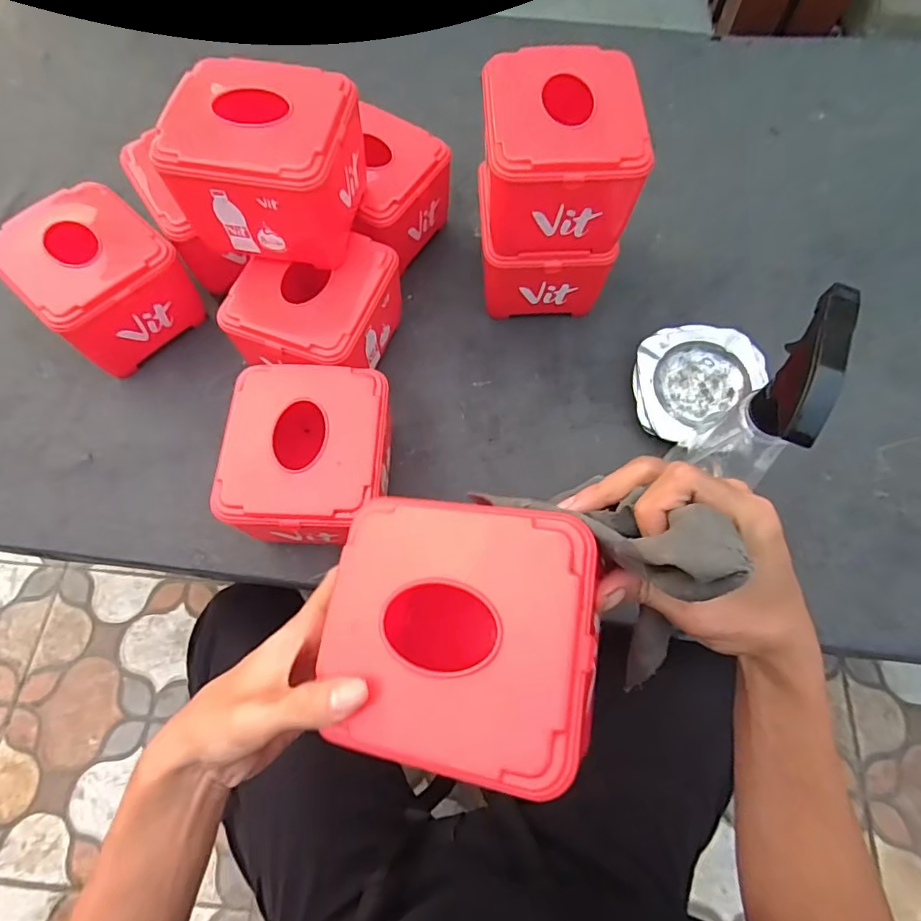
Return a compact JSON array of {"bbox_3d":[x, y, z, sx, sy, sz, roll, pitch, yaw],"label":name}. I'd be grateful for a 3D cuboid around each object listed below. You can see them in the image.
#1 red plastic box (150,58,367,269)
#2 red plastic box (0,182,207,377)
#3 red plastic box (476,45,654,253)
[{"bbox_3d":[-0.144,-0.226,0.417,0.118,0.098,0.103,9,67,3],"label":"red plastic box"},{"bbox_3d":[-0.322,-0.163,0.485,0.118,0.088,0.112,40,72,15],"label":"red plastic box"},{"bbox_3d":[0.076,-0.241,0.431,0.114,0.097,0.114,-2,67,-2],"label":"red plastic box"}]

